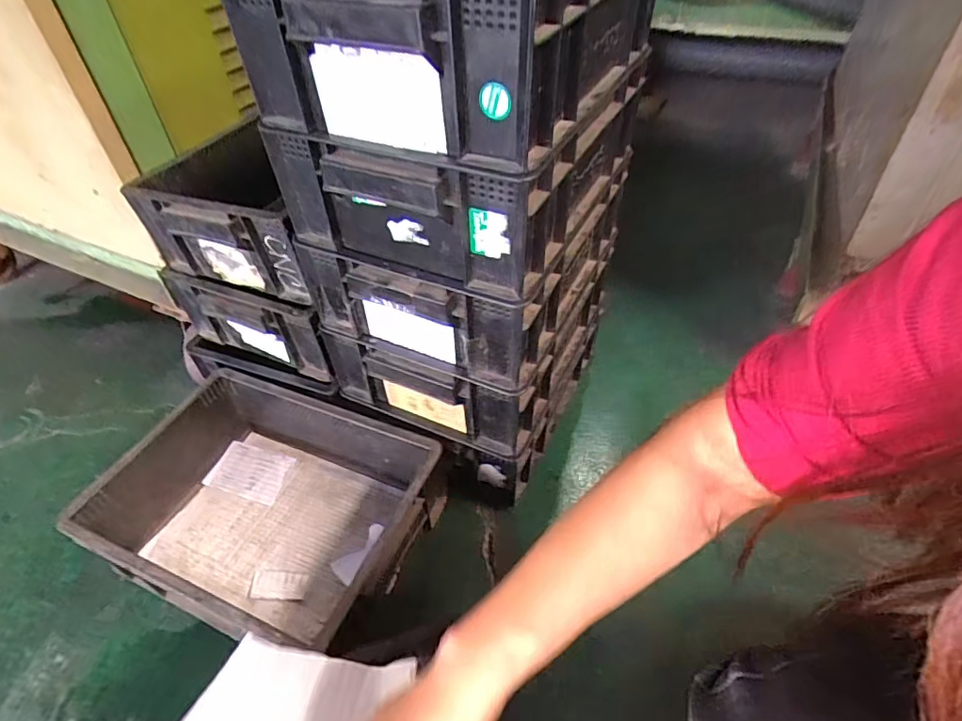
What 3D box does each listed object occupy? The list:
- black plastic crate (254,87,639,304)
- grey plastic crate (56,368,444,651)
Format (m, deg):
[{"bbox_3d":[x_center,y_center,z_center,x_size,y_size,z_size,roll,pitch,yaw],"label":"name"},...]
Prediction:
[{"bbox_3d":[-0.005,-0.134,0.601,0.242,0.118,0.314,18,48,20],"label":"black plastic crate"},{"bbox_3d":[-0.246,0.165,0.623,0.368,0.115,0.250,15,49,19],"label":"grey plastic crate"}]

